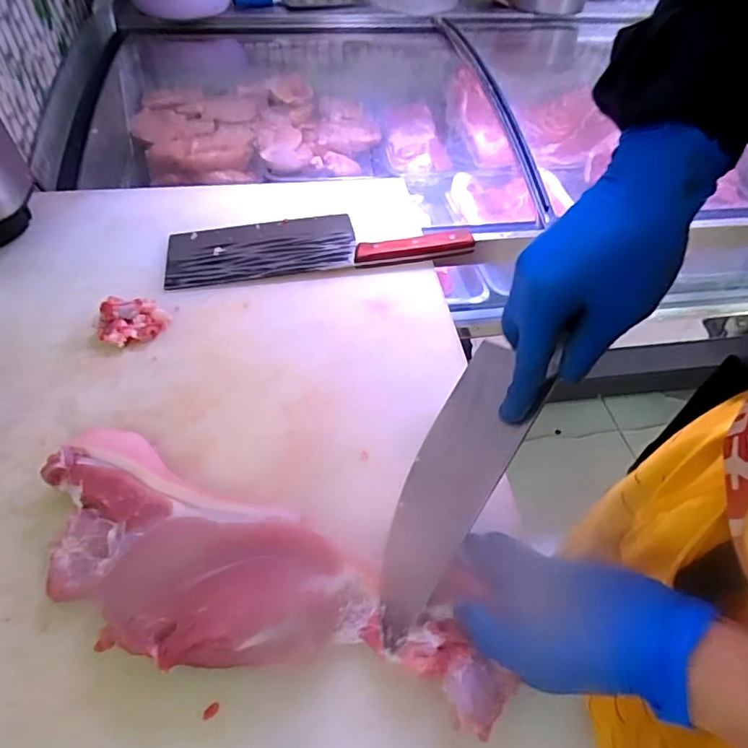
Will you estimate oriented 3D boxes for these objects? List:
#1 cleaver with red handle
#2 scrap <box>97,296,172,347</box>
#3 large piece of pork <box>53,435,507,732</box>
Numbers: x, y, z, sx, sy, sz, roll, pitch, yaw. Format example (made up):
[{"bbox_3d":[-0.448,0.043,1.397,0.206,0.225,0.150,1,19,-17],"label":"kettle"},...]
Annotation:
[{"bbox_3d":[-0.064,-0.150,0.585,0.323,0.019,0.109,-6,48,-7],"label":"cleaver with red handle"},{"bbox_3d":[-0.223,-0.049,0.483,0.058,0.028,0.040,-8,49,-8],"label":"scrap"},{"bbox_3d":[-0.077,0.126,0.318,0.311,0.039,0.116,20,50,11],"label":"large piece of pork"}]

